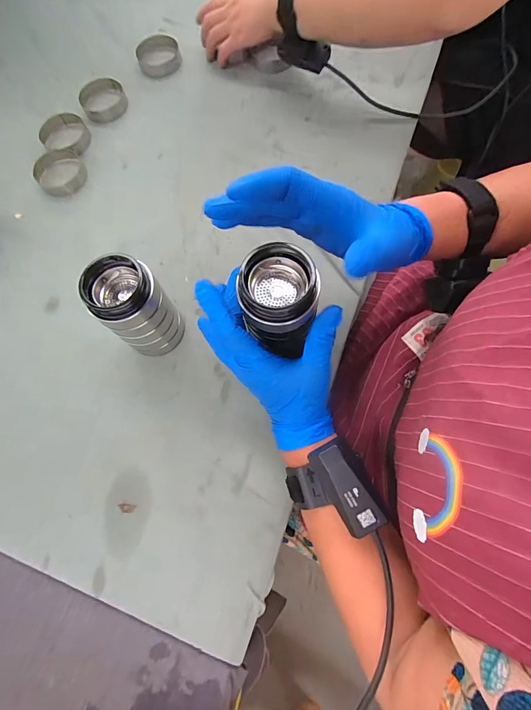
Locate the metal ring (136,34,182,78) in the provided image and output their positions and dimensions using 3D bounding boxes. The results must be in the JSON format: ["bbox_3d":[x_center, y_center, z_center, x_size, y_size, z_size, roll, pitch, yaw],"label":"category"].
[{"bbox_3d":[-0.166,-0.467,0.549,0.065,0.017,0.064,-10,72,-1],"label":"metal ring"}]

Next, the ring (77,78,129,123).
[{"bbox_3d":[-0.240,-0.377,0.522,0.063,0.017,0.069,-1,72,2],"label":"ring"}]

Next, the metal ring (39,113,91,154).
[{"bbox_3d":[-0.285,-0.318,0.502,0.064,0.012,0.065,-1,72,2],"label":"metal ring"}]

